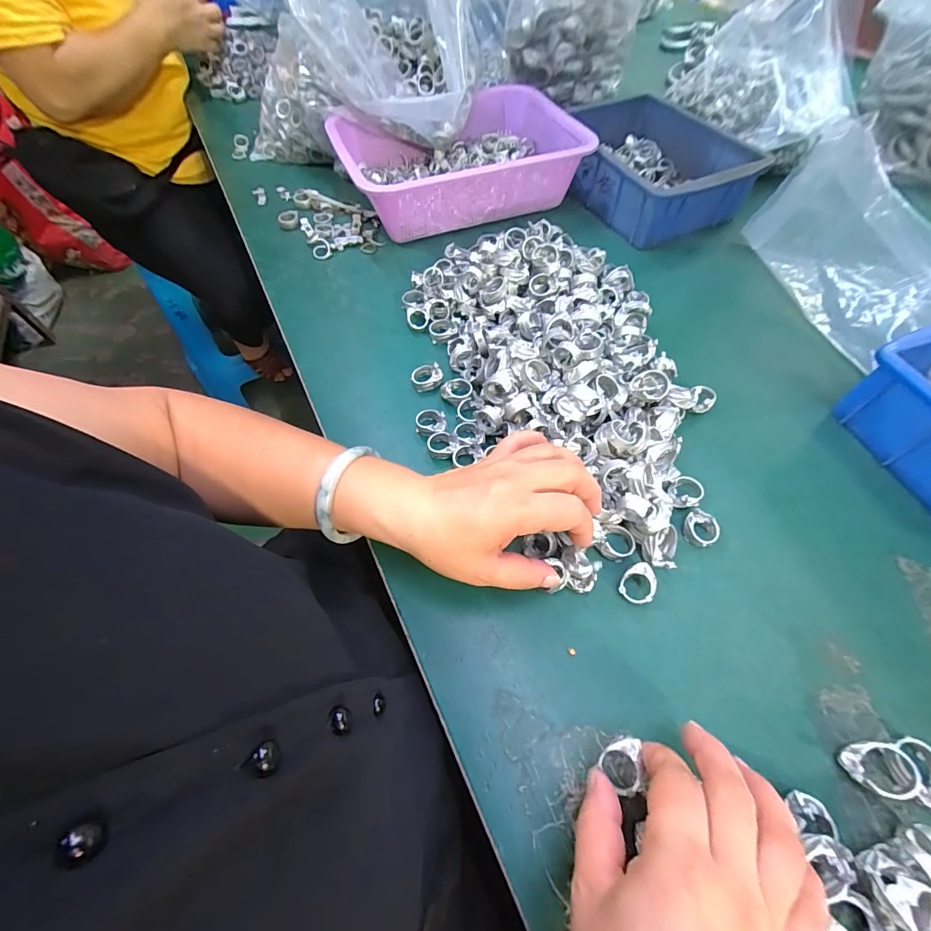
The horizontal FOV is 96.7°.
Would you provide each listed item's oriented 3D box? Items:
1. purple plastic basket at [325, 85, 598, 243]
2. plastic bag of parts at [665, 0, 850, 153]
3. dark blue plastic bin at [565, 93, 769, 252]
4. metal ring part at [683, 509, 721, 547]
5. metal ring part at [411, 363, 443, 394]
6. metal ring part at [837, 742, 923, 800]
[{"bbox_3d":[-0.008,-0.410,0.556,0.308,0.078,0.221,-20,60,-11],"label":"purple plastic basket"},{"bbox_3d":[0.402,-0.525,0.535,0.185,0.153,0.182,-17,61,-9],"label":"plastic bag of parts"},{"bbox_3d":[0.244,-0.404,0.565,0.187,0.074,0.244,-22,60,-12],"label":"dark blue plastic bin"},{"bbox_3d":[0.180,0.050,0.318,0.024,0.014,0.025,-1,58,1],"label":"metal ring part"},{"bbox_3d":[-0.037,-0.085,0.399,0.030,0.021,0.021,-16,59,-8],"label":"metal ring part"},{"bbox_3d":[0.234,0.172,0.235,0.030,0.018,0.025,4,58,4],"label":"metal ring part"}]

